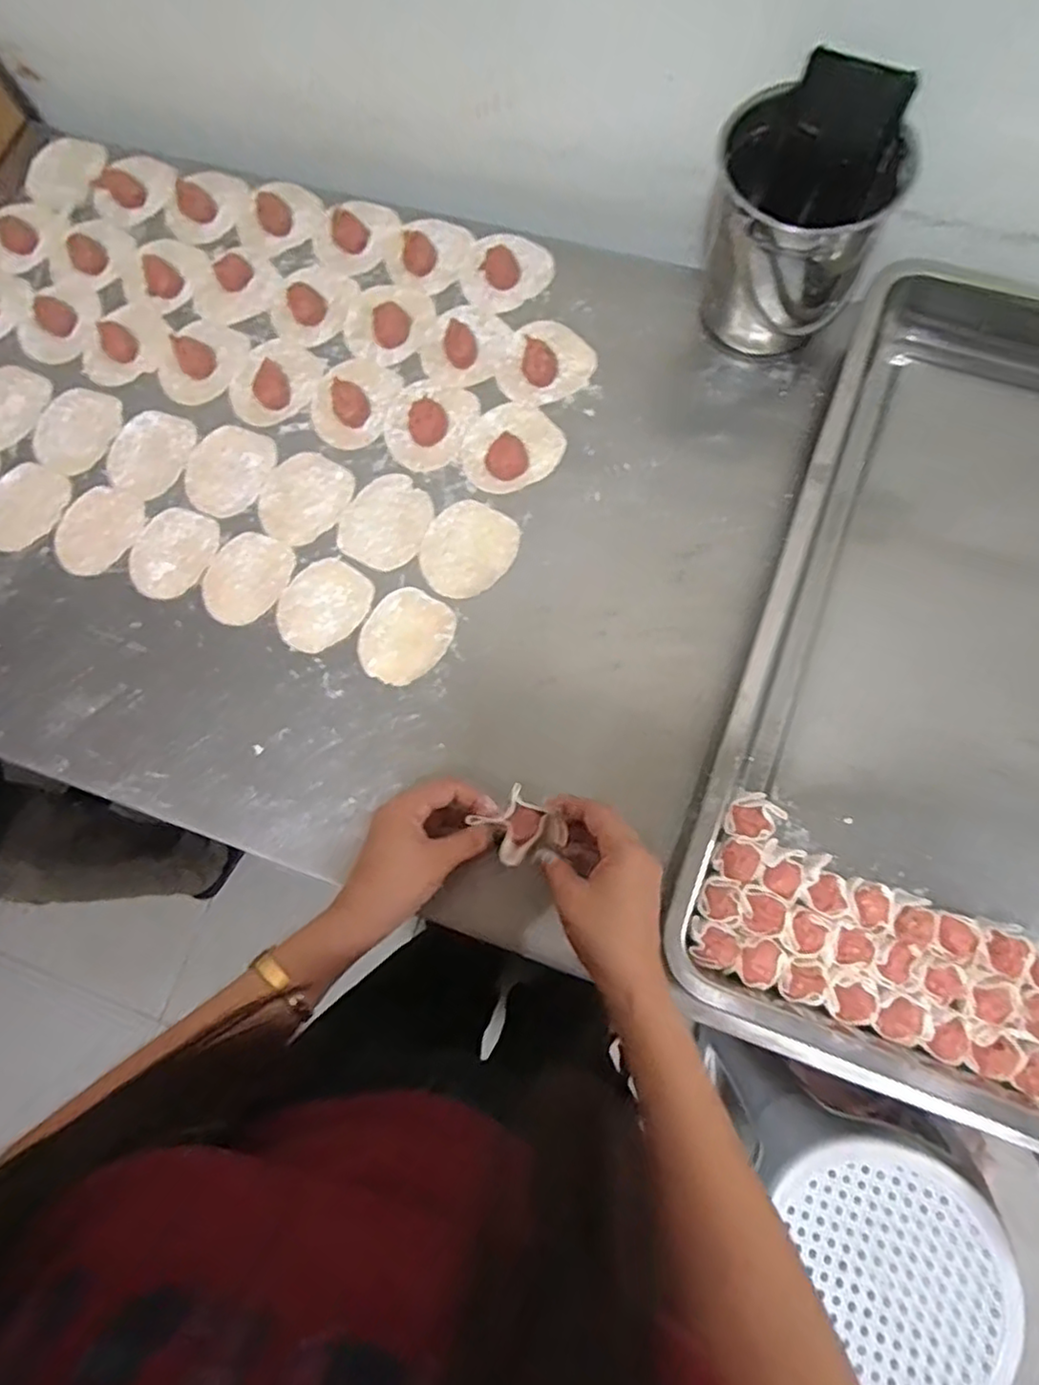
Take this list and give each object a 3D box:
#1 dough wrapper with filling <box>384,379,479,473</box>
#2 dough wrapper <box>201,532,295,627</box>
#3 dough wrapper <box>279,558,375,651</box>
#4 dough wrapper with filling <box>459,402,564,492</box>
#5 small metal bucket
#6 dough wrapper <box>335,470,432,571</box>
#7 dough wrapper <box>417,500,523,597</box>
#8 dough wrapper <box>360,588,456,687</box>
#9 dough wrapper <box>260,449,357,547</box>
[{"bbox_3d":[-0.078,-0.235,0.582,0.071,0.017,0.085,24,79,10],"label":"dough wrapper with filling"},{"bbox_3d":[-0.231,-0.096,0.569,0.068,0.004,0.081,28,80,11],"label":"dough wrapper"},{"bbox_3d":[-0.163,-0.073,0.556,0.067,0.004,0.079,40,82,13],"label":"dough wrapper"},{"bbox_3d":[-0.007,-0.210,0.572,0.078,0.016,0.084,-1,76,4],"label":"dough wrapper with filling"},{"bbox_3d":[0.211,-0.358,0.521,0.134,0.147,0.127,-1,76,4],"label":"small metal bucket"},{"bbox_3d":[-0.112,-0.145,0.571,0.072,0.004,0.082,22,78,9],"label":"dough wrapper"},{"bbox_3d":[-0.043,-0.119,0.560,0.074,0.007,0.085,30,80,11],"label":"dough wrapper"},{"bbox_3d":[-0.092,-0.045,0.542,0.066,0.004,0.077,33,80,11],"label":"dough wrapper"},{"bbox_3d":[-0.186,-0.168,0.582,0.074,0.004,0.082,27,79,10],"label":"dough wrapper"}]

